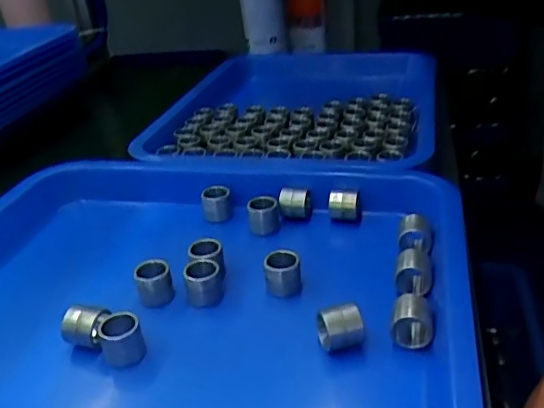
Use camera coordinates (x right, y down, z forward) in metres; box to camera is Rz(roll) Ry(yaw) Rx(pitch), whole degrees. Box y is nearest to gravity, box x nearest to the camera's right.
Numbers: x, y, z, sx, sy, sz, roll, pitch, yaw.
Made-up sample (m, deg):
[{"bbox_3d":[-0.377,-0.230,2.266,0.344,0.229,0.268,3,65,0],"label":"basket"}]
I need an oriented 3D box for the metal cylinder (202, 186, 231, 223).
[{"bbox_3d":[-0.049,-0.001,0.511,0.024,0.025,0.022,-8,29,-7],"label":"metal cylinder"}]

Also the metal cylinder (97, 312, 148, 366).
[{"bbox_3d":[-0.094,0.085,0.361,0.024,0.030,0.025,-16,31,-20],"label":"metal cylinder"}]

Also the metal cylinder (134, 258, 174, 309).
[{"bbox_3d":[-0.083,0.057,0.406,0.023,0.027,0.026,-15,31,-18],"label":"metal cylinder"}]

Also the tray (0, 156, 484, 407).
[{"bbox_3d":[-0.062,0.054,0.408,0.368,0.041,0.305,3,30,13],"label":"tray"}]

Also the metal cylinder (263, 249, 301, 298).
[{"bbox_3d":[0.007,0.050,0.407,0.024,0.027,0.027,-5,29,-1],"label":"metal cylinder"}]

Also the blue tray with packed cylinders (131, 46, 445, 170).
[{"bbox_3d":[0.046,-0.104,0.719,0.307,0.071,0.401,5,30,17],"label":"blue tray with packed cylinders"}]

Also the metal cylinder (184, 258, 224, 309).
[{"bbox_3d":[-0.048,0.056,0.405,0.024,0.023,0.031,-7,29,-5],"label":"metal cylinder"}]

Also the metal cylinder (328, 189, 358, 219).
[{"bbox_3d":[0.061,0.001,0.494,0.024,0.032,0.032,0,29,8],"label":"metal cylinder"}]

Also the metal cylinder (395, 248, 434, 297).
[{"bbox_3d":[0.098,0.046,0.397,0.024,0.022,0.027,1,29,10],"label":"metal cylinder"}]

